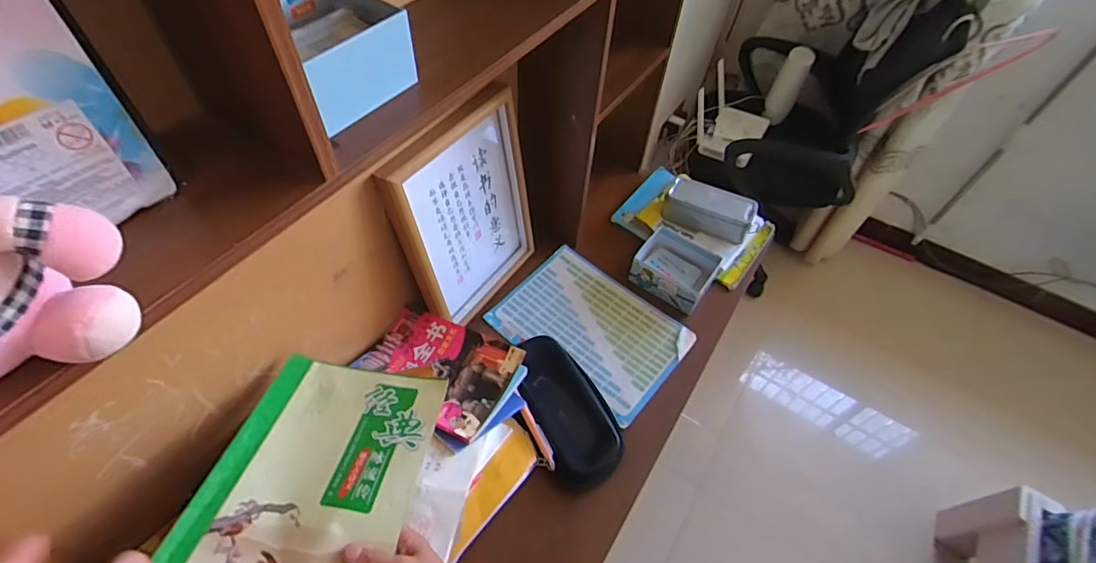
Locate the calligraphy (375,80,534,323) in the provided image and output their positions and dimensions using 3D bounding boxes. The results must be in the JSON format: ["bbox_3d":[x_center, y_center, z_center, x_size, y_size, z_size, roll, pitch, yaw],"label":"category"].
[{"bbox_3d":[-0.109,-0.090,0.733,0.034,0.313,0.230,23,54,24],"label":"calligraphy"}]

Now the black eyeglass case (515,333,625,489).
[{"bbox_3d":[0.023,0.178,0.723,0.114,0.041,0.221,-18,57,-17],"label":"black eyeglass case"}]

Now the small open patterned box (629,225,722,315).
[{"bbox_3d":[0.223,-0.024,0.872,0.133,0.054,0.121,31,57,17],"label":"small open patterned box"}]

